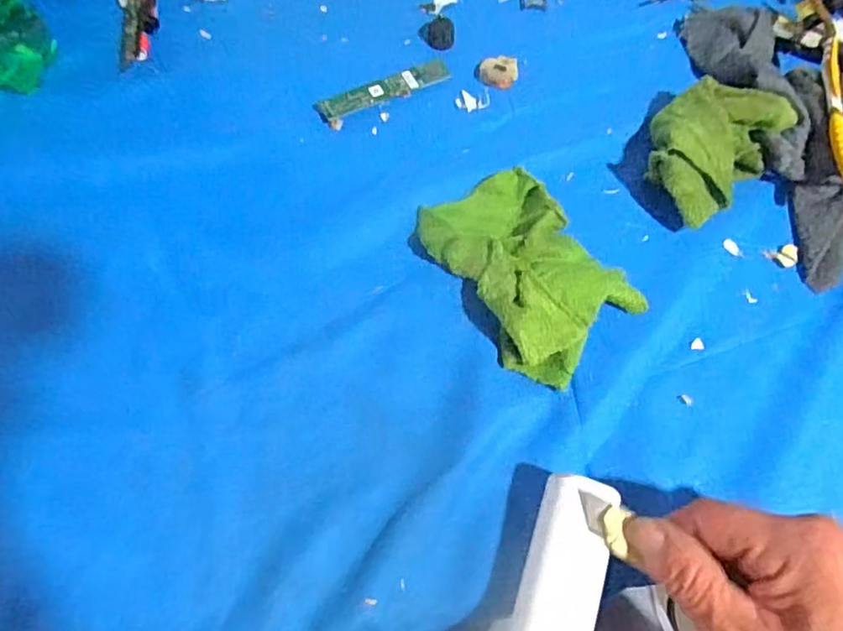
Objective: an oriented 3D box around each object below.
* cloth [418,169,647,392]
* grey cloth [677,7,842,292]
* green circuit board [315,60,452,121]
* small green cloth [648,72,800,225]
[{"bbox_3d":[0.061,-0.031,0.358,0.086,0.027,0.127,-33,72,-16],"label":"cloth"},{"bbox_3d":[0.252,-0.133,0.414,0.080,0.033,0.224,-13,68,-9],"label":"grey cloth"},{"bbox_3d":[-0.024,-0.154,0.420,0.094,0.007,0.017,-26,70,-14],"label":"green circuit board"},{"bbox_3d":[0.184,-0.111,0.400,0.108,0.033,0.071,-41,74,-18],"label":"small green cloth"}]

